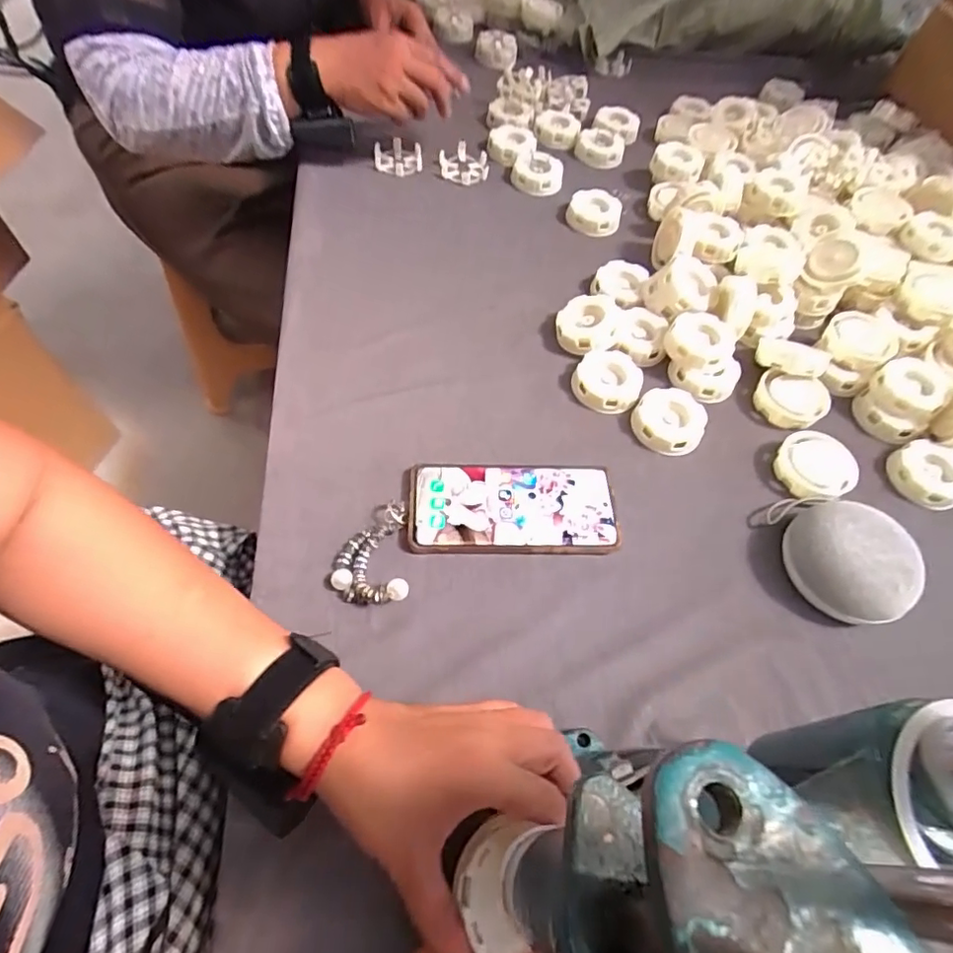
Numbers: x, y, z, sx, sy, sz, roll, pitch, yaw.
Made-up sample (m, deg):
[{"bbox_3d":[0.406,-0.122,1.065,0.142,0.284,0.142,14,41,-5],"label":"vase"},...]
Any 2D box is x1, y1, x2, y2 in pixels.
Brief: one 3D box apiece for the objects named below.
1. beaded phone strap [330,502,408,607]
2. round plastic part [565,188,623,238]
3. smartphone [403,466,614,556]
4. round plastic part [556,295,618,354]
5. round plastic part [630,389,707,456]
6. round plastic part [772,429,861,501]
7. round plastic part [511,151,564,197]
[{"bbox_3d":[-0.079,0.056,0.412,0.053,0.020,0.081,-3,59,-7],"label":"beaded phone strap"},{"bbox_3d":[0.137,-0.306,0.647,0.060,0.020,0.058,3,59,-4],"label":"round plastic part"},{"bbox_3d":[0.029,0.024,0.442,0.164,0.010,0.076,2,59,-5],"label":"smartphone"},{"bbox_3d":[0.106,-0.147,0.542,0.056,0.027,0.064,21,59,7],"label":"round plastic part"},{"bbox_3d":[0.172,-0.049,0.504,0.061,0.025,0.058,3,59,-4],"label":"round plastic part"},{"bbox_3d":[0.298,-0.009,0.490,0.066,0.017,0.061,3,59,-4],"label":"round plastic part"},{"bbox_3d":[0.076,-0.370,0.682,0.061,0.029,0.061,3,59,-4],"label":"round plastic part"}]

